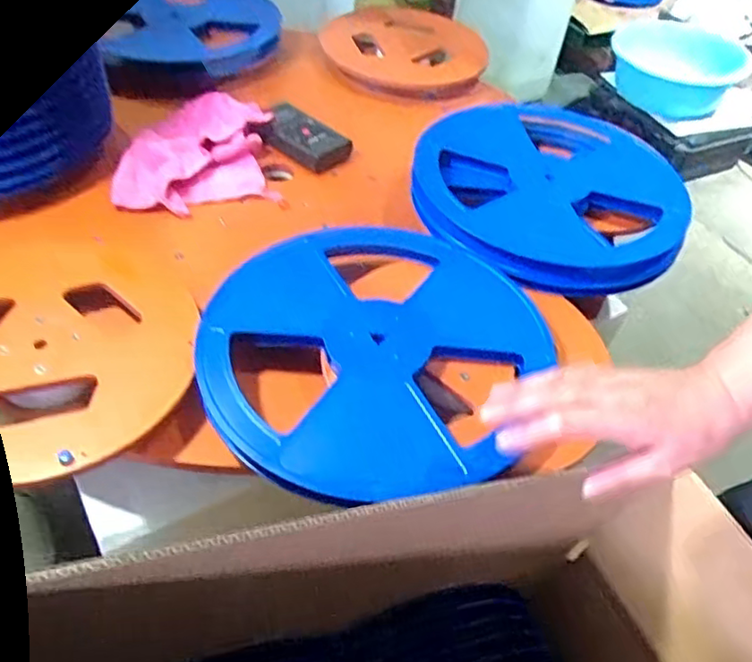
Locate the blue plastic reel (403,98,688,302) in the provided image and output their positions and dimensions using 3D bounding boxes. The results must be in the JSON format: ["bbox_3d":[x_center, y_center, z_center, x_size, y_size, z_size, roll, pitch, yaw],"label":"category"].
[{"bbox_3d":[0.214,-0.179,0.804,0.321,0.046,0.321,31,51,21],"label":"blue plastic reel"}]

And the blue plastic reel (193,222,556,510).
[{"bbox_3d":[-0.004,0.009,0.621,0.295,0.024,0.326,22,49,14],"label":"blue plastic reel"}]

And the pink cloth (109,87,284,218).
[{"bbox_3d":[-0.237,-0.243,0.876,0.194,0.042,0.231,-5,48,-11],"label":"pink cloth"}]

